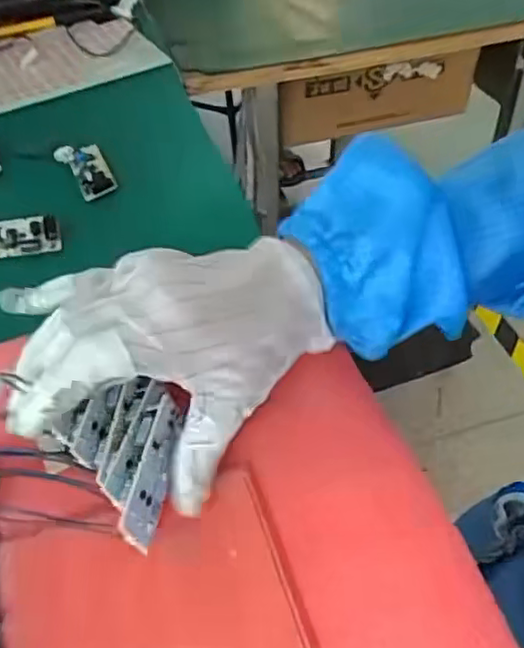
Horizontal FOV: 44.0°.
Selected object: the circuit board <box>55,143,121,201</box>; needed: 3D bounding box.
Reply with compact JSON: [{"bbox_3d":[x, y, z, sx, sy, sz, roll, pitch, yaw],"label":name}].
[{"bbox_3d":[-0.132,-0.117,0.488,0.030,0.017,0.062,-22,54,-18],"label":"circuit board"}]

